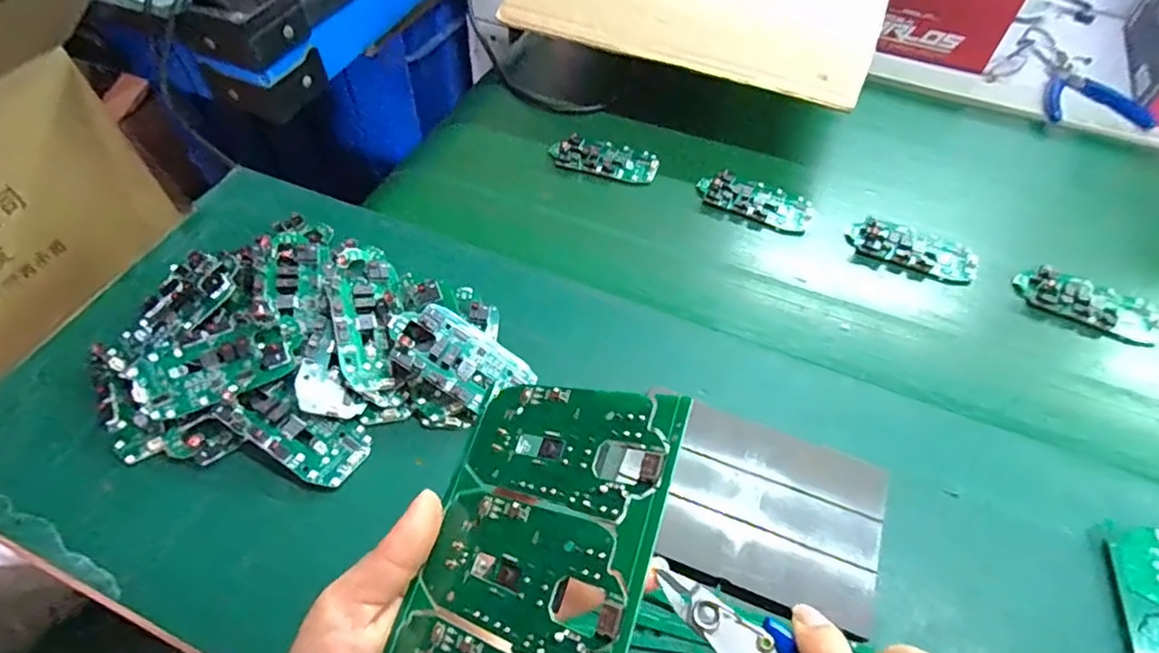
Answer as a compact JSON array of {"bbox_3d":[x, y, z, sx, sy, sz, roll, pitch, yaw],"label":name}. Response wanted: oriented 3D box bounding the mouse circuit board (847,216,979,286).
[{"bbox_3d":[0.275,-0.065,0.487,0.098,0.012,0.047,19,55,12],"label":"mouse circuit board"}]

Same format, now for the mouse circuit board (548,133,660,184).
[{"bbox_3d":[0.023,-0.156,0.543,0.096,0.009,0.044,11,54,6],"label":"mouse circuit board"}]

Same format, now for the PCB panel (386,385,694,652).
[{"bbox_3d":[-0.029,0.110,0.204,0.103,0.004,0.187,-2,60,43],"label":"PCB panel"}]

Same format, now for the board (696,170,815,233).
[{"bbox_3d":[0.153,-0.111,0.515,0.098,0.012,0.043,22,56,13],"label":"board"}]

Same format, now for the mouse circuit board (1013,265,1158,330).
[{"bbox_3d":[0.393,-0.020,0.457,0.099,0.012,0.047,25,57,15],"label":"mouse circuit board"}]

